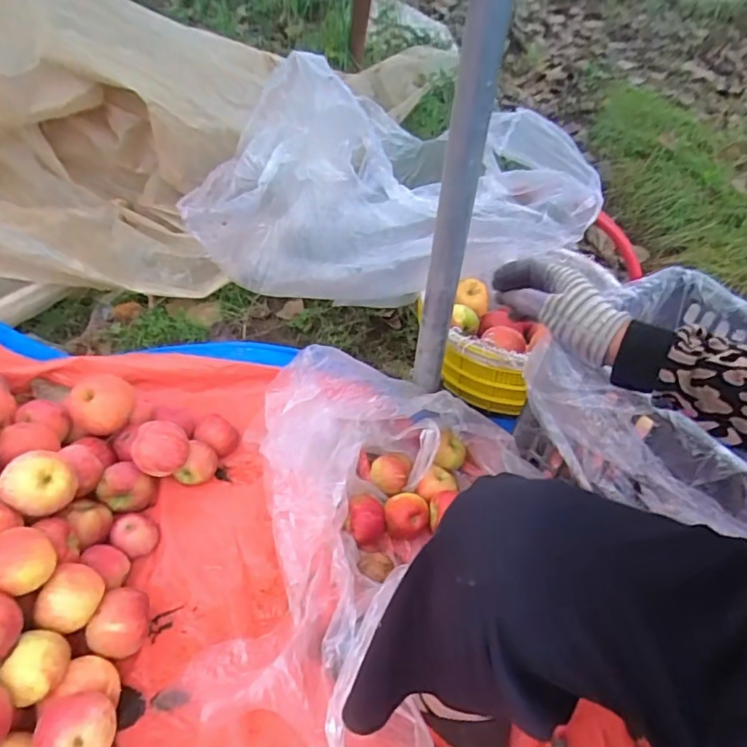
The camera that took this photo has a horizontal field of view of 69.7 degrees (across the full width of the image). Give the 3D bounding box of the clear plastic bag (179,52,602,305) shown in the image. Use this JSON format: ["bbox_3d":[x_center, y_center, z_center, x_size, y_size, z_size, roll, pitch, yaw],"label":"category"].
[{"bbox_3d":[0.017,-0.311,0.929,0.646,0.302,0.341,16,43,9],"label":"clear plastic bag"}]

